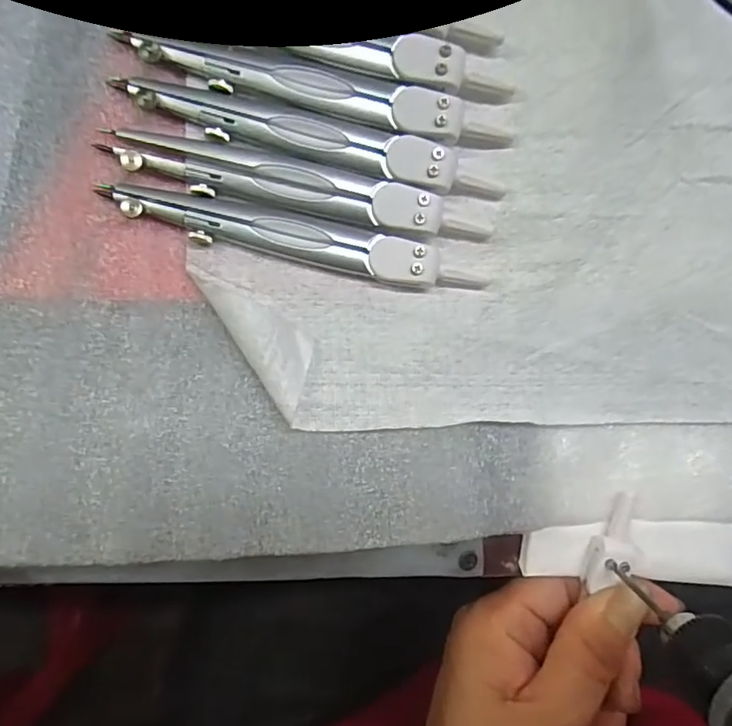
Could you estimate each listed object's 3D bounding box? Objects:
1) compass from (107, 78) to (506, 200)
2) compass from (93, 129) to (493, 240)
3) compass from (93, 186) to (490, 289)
[{"bbox_3d":[-0.016,-0.074,0.179,0.126,0.006,0.015,12,92,-7],"label":"compass"},{"bbox_3d":[-0.020,-0.059,0.181,0.124,0.007,0.018,10,92,-7],"label":"compass"},{"bbox_3d":[-0.021,-0.041,0.182,0.125,0.007,0.016,11,92,-7],"label":"compass"}]

